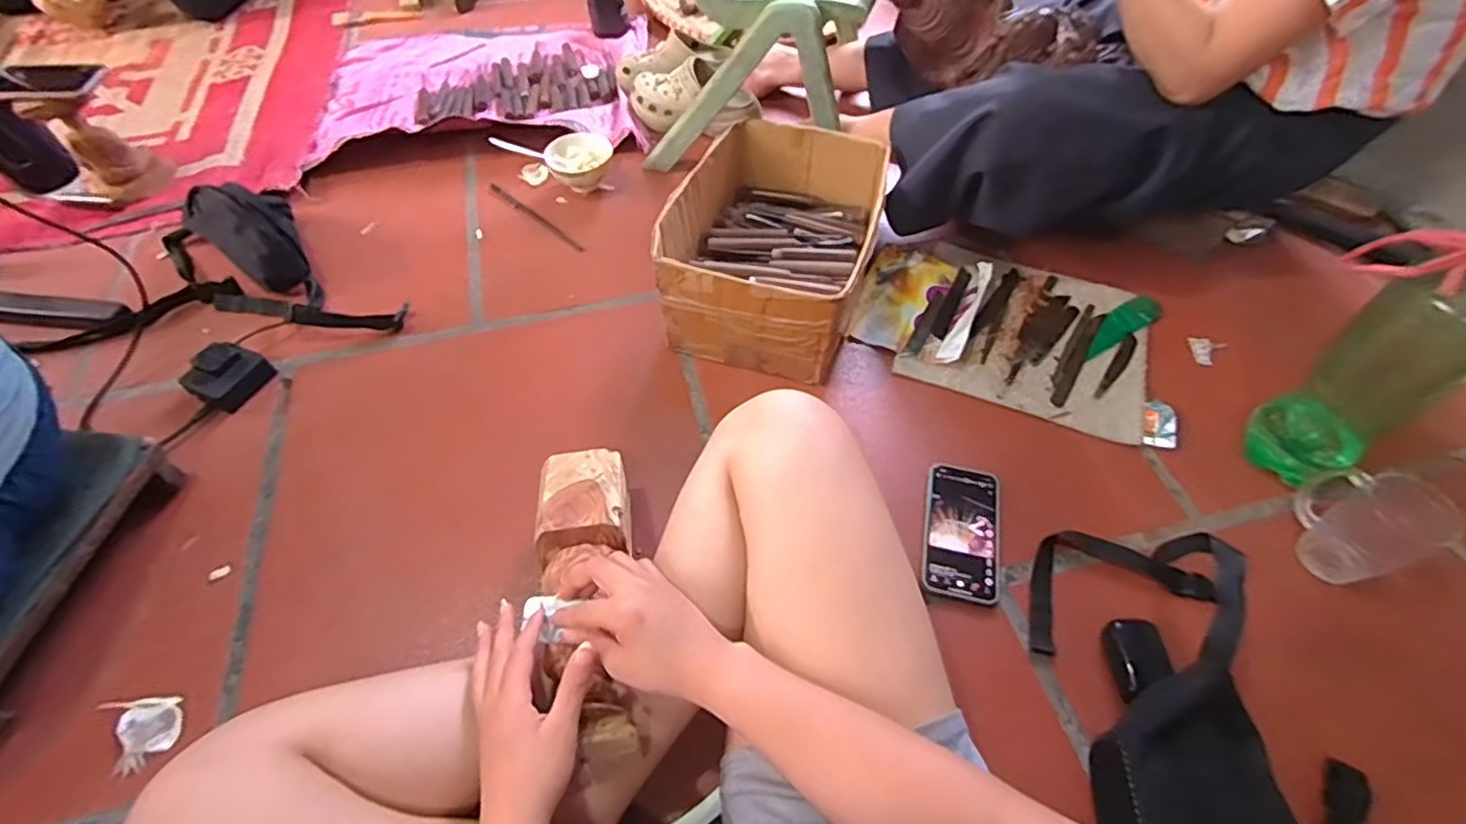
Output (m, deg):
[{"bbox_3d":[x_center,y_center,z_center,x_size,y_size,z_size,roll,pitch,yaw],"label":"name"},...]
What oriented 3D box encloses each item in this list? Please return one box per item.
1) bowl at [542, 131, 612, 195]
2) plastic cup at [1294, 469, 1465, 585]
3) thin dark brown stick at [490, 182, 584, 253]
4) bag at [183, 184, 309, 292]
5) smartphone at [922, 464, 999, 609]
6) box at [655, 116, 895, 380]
[{"bbox_3d":[-0.247,-0.398,1.035,0.079,0.051,0.098,13,55,9],"label":"bowl"},{"bbox_3d":[0.651,0.115,0.665,0.074,0.113,0.110,-30,60,-20],"label":"plastic cup"},{"bbox_3d":[-0.313,-0.311,1.029,0.232,0.005,0.014,37,65,24],"label":"thin dark brown stick"},{"bbox_3d":[-0.683,-0.259,0.916,0.125,0.116,0.196,-38,63,-24],"label":"bag"},{"bbox_3d":[0.253,0.129,0.715,0.083,0.013,0.157,10,55,7],"label":"smartphone"},{"bbox_3d":[0.057,-0.229,0.865,0.240,0.149,0.334,13,55,9],"label":"box"}]

